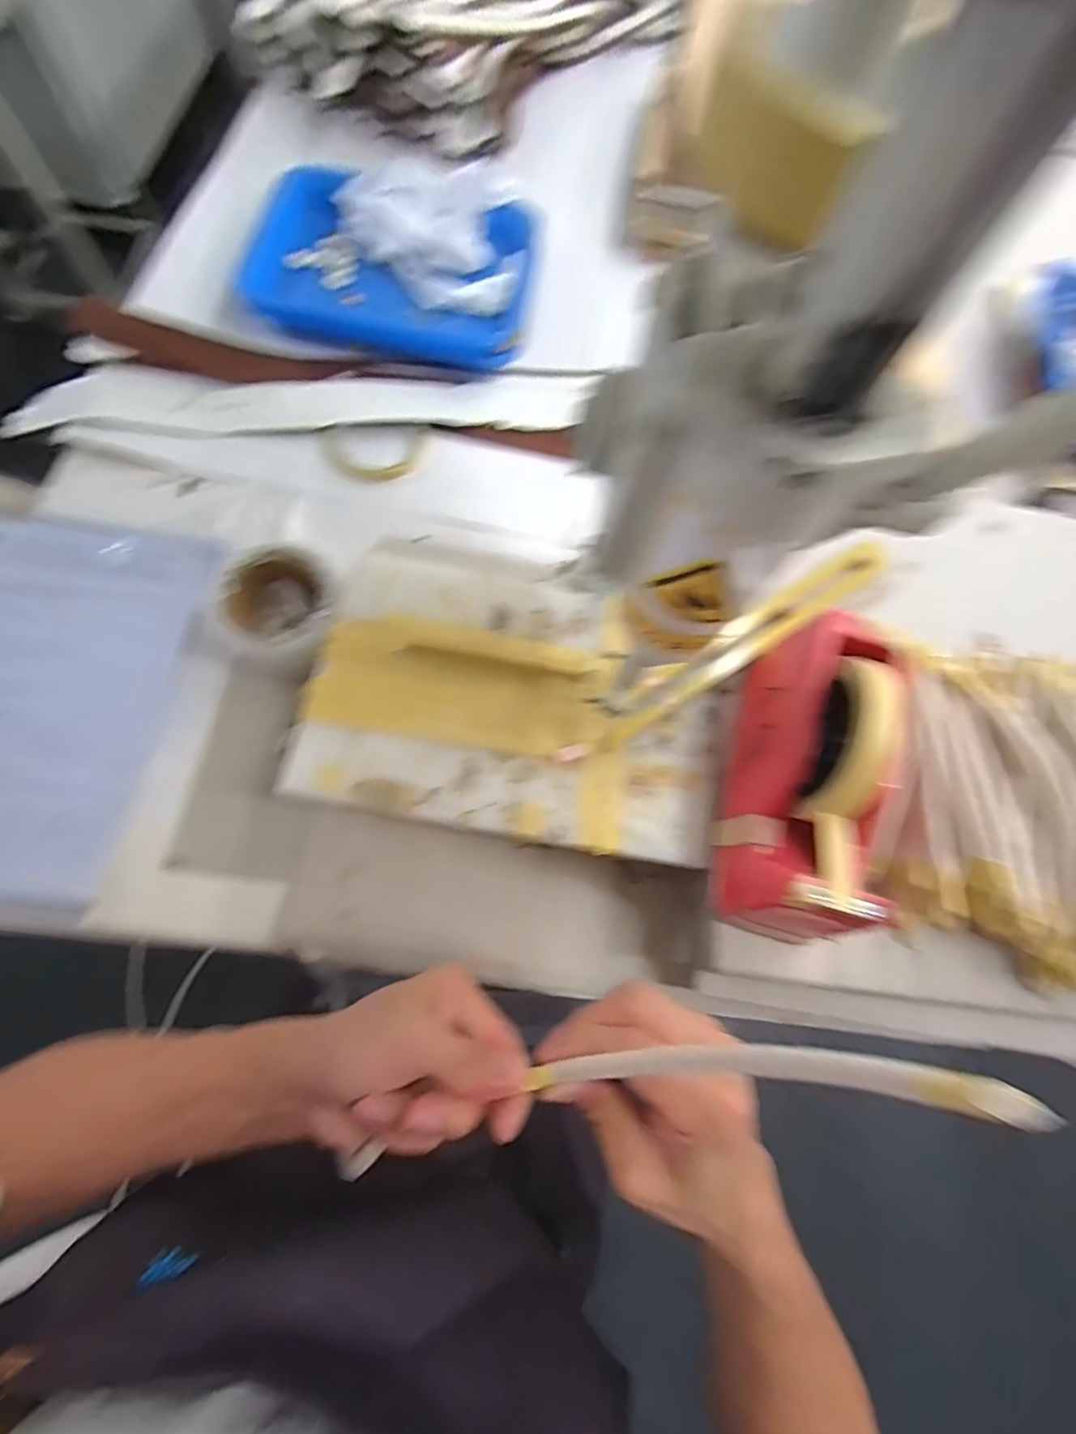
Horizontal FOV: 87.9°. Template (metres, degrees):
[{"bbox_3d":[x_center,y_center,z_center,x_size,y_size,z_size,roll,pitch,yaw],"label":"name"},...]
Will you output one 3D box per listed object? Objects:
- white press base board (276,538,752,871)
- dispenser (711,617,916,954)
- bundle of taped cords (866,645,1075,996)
[{"bbox_3d":[-0.005,-0.023,0.415,0.305,0.030,0.217,11,71,-3],"label":"white press base board"},{"bbox_3d":[0.177,0.035,0.350,0.075,0.117,0.195,17,70,0],"label":"dispenser"},{"bbox_3d":[0.391,0.073,0.380,0.276,0.062,0.216,15,69,13],"label":"bundle of taped cords"}]

